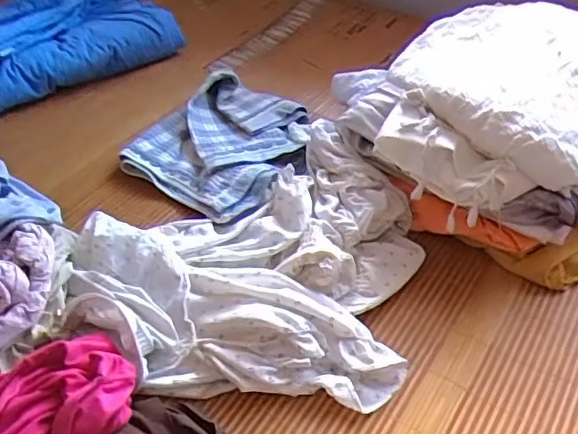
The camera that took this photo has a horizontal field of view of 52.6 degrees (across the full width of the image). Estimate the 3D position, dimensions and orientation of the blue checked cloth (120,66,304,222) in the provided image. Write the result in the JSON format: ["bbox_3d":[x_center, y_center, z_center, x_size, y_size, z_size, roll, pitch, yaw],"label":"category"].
[{"bbox_3d":[-0.086,-0.112,0.867,0.266,0.042,0.260,30,51,27],"label":"blue checked cloth"}]

